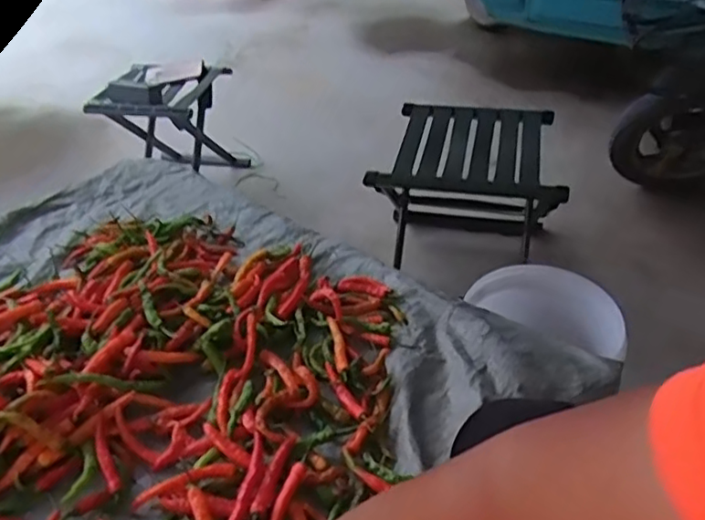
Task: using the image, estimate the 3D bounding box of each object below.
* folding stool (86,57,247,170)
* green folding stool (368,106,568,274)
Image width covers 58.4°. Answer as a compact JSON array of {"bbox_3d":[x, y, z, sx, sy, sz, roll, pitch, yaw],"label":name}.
[{"bbox_3d":[-0.490,-0.349,1.733,0.291,0.327,0.246,7,42,13],"label":"folding stool"},{"bbox_3d":[0.252,-0.124,1.408,0.366,0.326,0.308,4,41,10],"label":"green folding stool"}]

